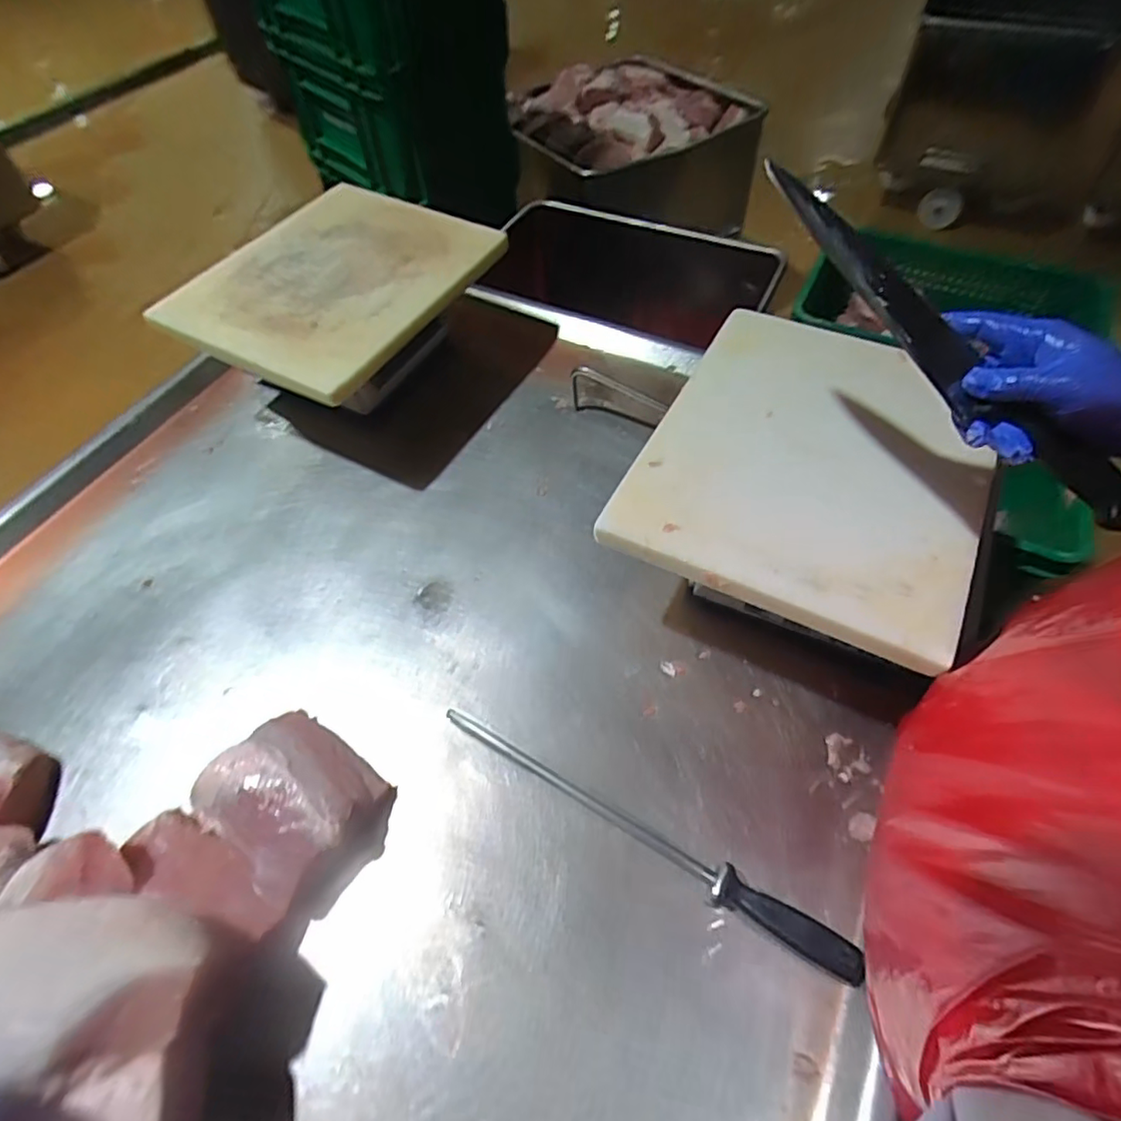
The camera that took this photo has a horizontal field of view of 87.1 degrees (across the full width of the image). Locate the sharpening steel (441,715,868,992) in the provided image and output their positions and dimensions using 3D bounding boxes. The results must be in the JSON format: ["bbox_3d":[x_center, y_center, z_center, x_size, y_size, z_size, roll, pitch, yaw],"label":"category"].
[{"bbox_3d":[0.065,0.243,0.544,0.412,0.026,0.032,28,63,19],"label":"sharpening steel"}]

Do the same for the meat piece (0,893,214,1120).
[{"bbox_3d":[-0.339,0.291,0.395,0.198,0.076,0.120,12,59,10],"label":"meat piece"}]

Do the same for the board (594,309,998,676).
[{"bbox_3d":[0.248,-0.106,0.572,0.295,0.024,0.359,24,61,17],"label":"board"}]

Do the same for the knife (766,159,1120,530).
[{"bbox_3d":[0.271,-0.157,0.424,0.048,0.026,0.351,-40,84,-20],"label":"knife"}]

